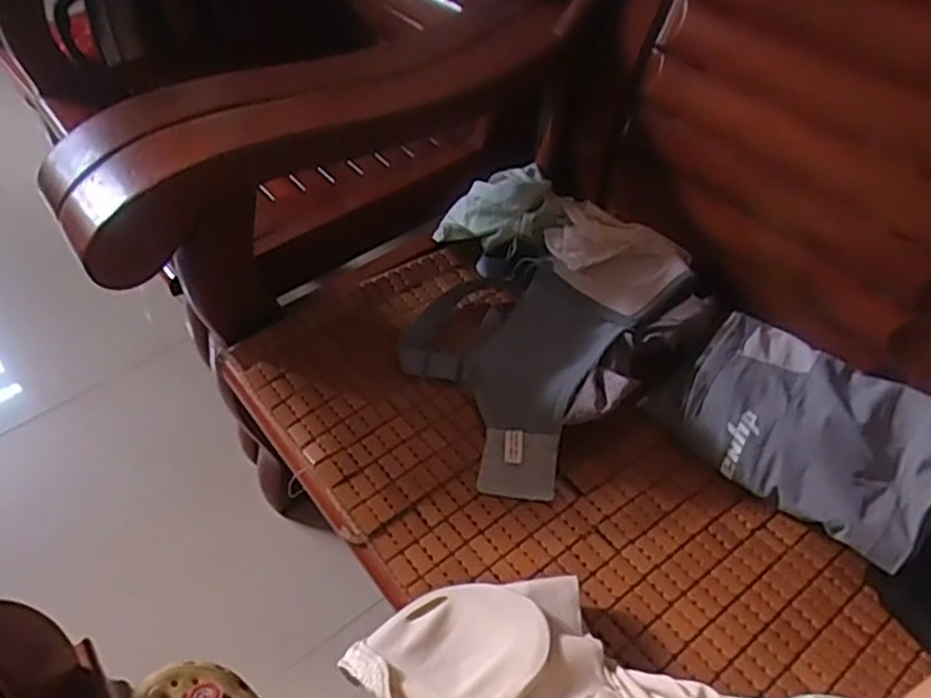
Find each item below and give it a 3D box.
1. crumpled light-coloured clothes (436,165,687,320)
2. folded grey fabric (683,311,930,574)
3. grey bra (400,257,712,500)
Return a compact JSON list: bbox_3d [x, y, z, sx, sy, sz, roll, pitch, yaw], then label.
[{"bbox_3d":[0.109,-0.141,0.816,0.279,0.038,0.160,34,59,28],"label":"crumpled light-coloured clothes"},{"bbox_3d":[0.323,0.066,0.673,0.225,0.031,0.182,32,59,27],"label":"folded grey fabric"},{"bbox_3d":[0.079,-0.021,0.741,0.248,0.048,0.329,31,58,27],"label":"grey bra"}]

